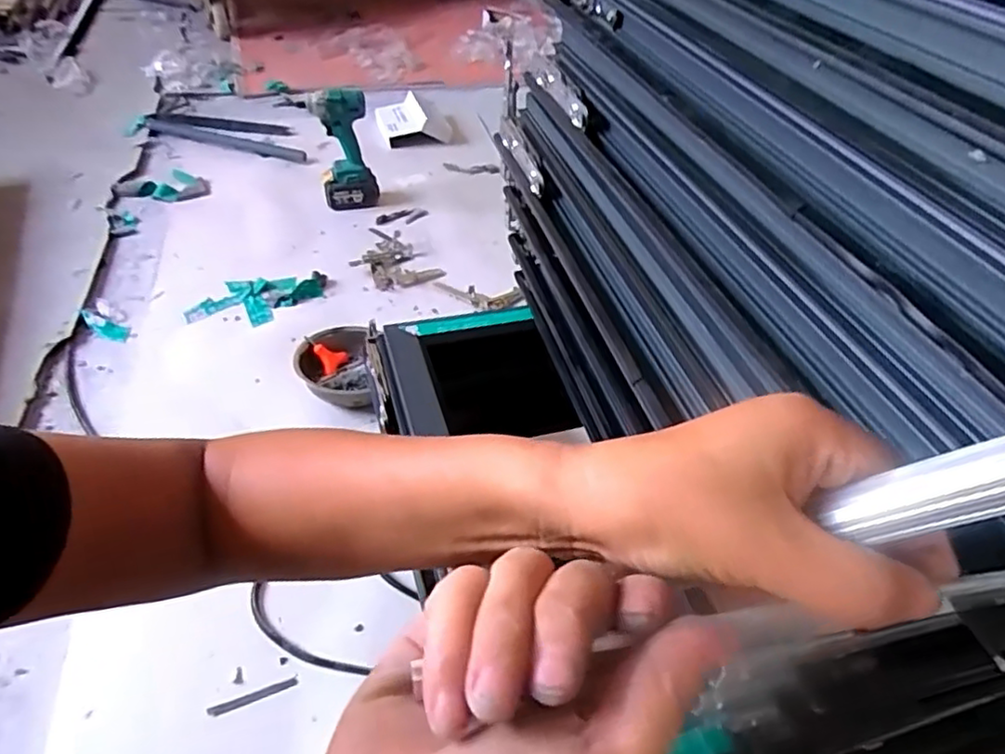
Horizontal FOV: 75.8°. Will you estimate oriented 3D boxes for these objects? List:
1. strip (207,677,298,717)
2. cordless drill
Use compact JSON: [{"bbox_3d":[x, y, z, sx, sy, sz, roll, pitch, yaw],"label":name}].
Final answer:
[{"bbox_3d":[-0.279,0.360,0.727,0.095,0.006,0.010,-14,46,-19],"label":"strip"},{"bbox_3d":[-0.356,-0.508,1.453,0.135,0.258,0.079,-5,44,-11],"label":"cordless drill"}]

